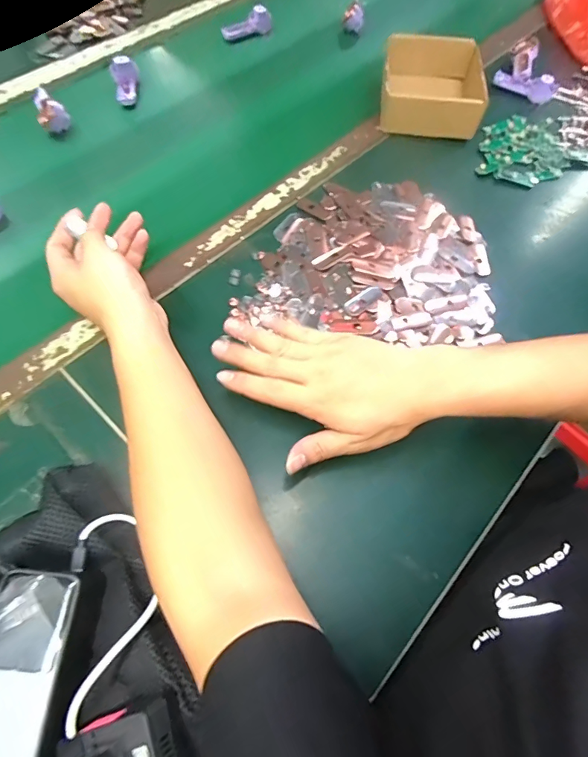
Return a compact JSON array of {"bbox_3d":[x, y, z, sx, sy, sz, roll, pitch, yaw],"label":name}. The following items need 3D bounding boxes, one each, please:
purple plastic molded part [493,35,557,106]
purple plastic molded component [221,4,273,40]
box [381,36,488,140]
[{"bbox_3d":[0.383,-0.495,0.679,0.093,0.032,0.103,30,66,12],"label":"purple plastic molded part"},{"bbox_3d":[-0.082,-0.613,0.740,0.096,0.037,0.027,-31,69,-17],"label":"purple plastic molded component"},{"bbox_3d":[0.206,-0.435,0.632,0.144,0.058,0.169,10,63,2],"label":"box"}]

